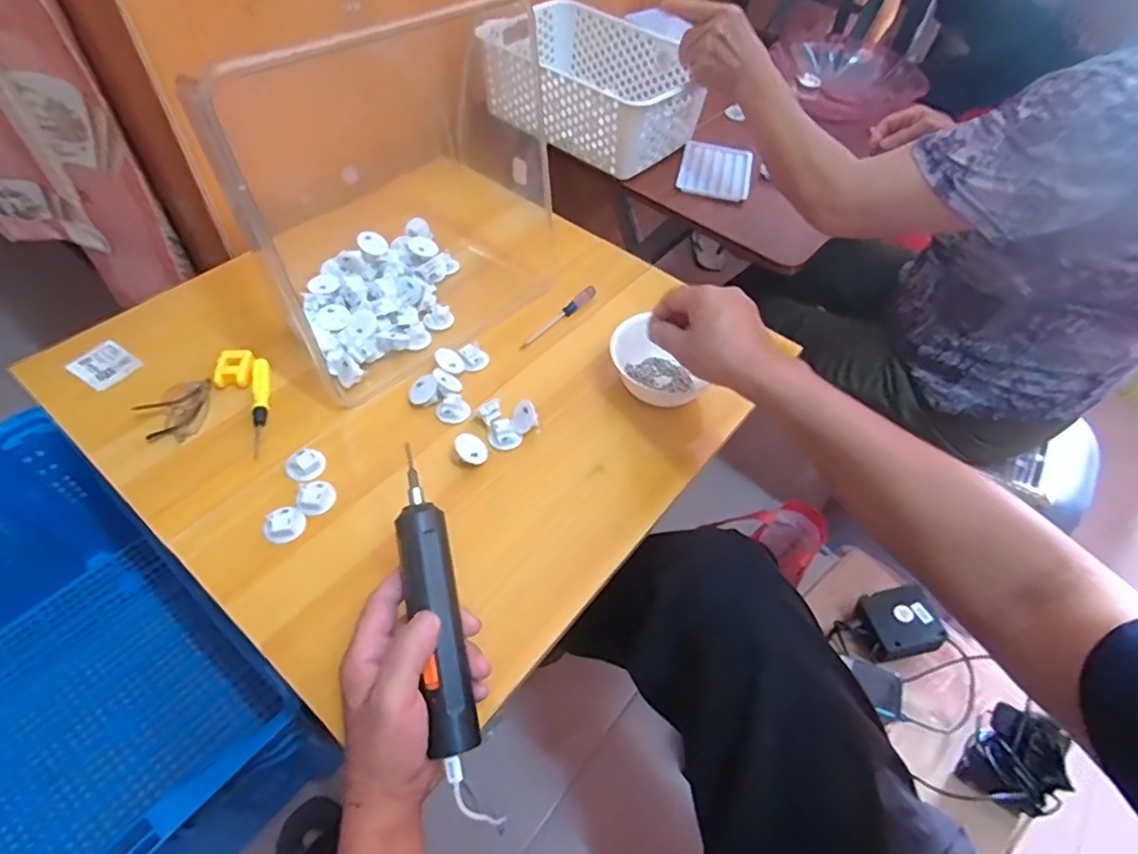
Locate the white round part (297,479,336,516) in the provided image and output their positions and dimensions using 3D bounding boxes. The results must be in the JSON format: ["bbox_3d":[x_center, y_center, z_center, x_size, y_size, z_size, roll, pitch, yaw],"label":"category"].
[{"bbox_3d":[-0.223,0.062,0.535,0.031,0.007,0.030,2,53,-3],"label":"white round part"}]

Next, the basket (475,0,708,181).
[{"bbox_3d":[0.030,-0.493,0.878,0.305,0.105,0.201,37,58,21],"label":"basket"}]

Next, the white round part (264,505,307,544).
[{"bbox_3d":[-0.243,0.083,0.518,0.030,0.009,0.032,2,53,-3],"label":"white round part"}]

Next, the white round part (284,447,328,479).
[{"bbox_3d":[-0.242,0.033,0.555,0.033,0.012,0.028,1,53,-4],"label":"white round part"}]

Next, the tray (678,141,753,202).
[{"bbox_3d":[0.208,-0.366,0.858,0.097,0.019,0.123,14,53,6],"label":"tray"}]

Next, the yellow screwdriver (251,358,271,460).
[{"bbox_3d":[-0.303,-0.021,0.591,0.016,0.011,0.115,-9,54,-11],"label":"yellow screwdriver"}]

